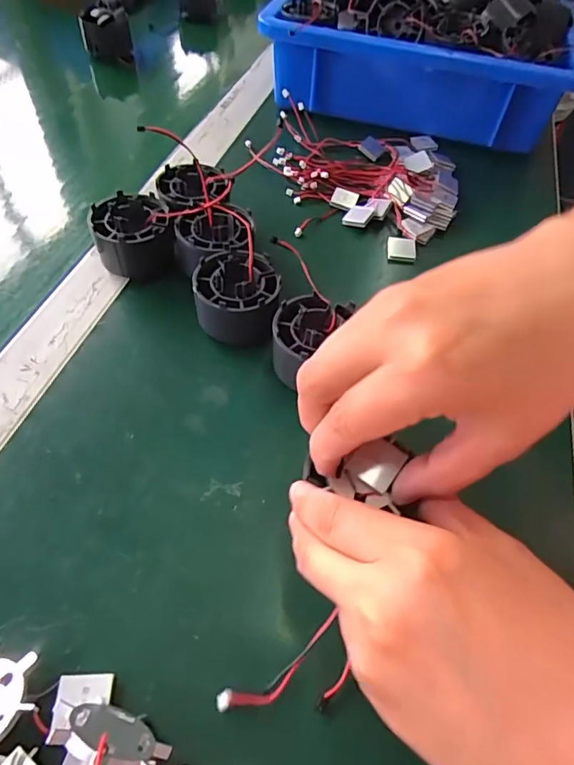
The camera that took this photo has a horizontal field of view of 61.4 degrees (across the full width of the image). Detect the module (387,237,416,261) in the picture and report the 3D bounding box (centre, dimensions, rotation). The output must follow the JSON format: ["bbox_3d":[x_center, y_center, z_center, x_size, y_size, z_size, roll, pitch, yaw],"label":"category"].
[{"bbox_3d":[0.087,-0.102,0.367,0.020,0.006,0.021,5,53,1],"label":"module"}]

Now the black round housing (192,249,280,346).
[{"bbox_3d":[-0.031,-0.051,0.300,0.049,0.041,0.052,2,53,-2],"label":"black round housing"}]

